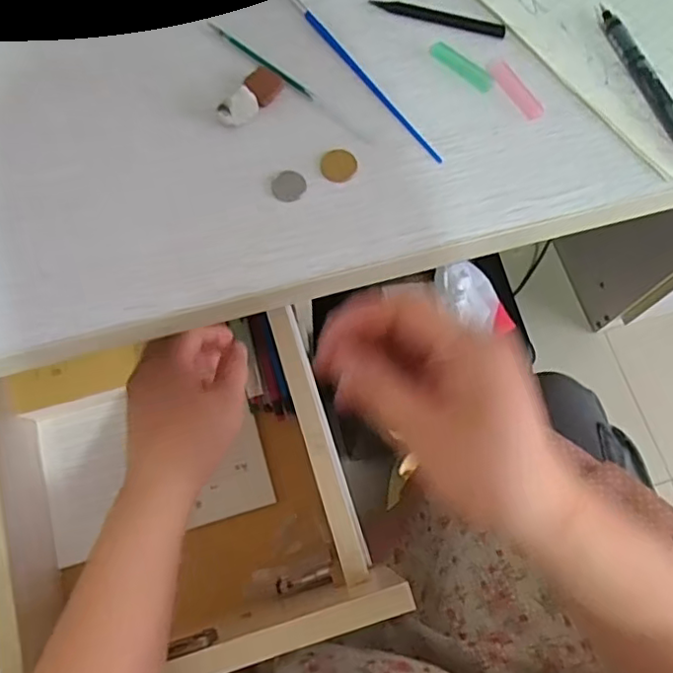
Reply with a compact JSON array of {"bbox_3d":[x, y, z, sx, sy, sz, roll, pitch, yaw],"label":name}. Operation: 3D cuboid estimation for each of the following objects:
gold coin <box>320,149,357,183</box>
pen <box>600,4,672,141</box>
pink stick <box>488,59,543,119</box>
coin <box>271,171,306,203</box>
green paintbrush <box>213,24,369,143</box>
[{"bbox_3d":[0.001,-0.094,0.328,0.019,0.004,0.019,0,70,-1],"label":"gold coin"},{"bbox_3d":[0.183,-0.144,0.348,0.012,0.007,0.119,-18,72,-7],"label":"pen"},{"bbox_3d":[0.104,-0.143,0.348,0.013,0.005,0.043,-31,74,-11],"label":"pink stick"},{"bbox_3d":[-0.025,-0.082,0.323,0.017,0.004,0.018,0,70,-1],"label":"coin"},{"bbox_3d":[-0.027,-0.146,0.344,0.120,0.006,0.006,38,74,11],"label":"green paintbrush"}]

